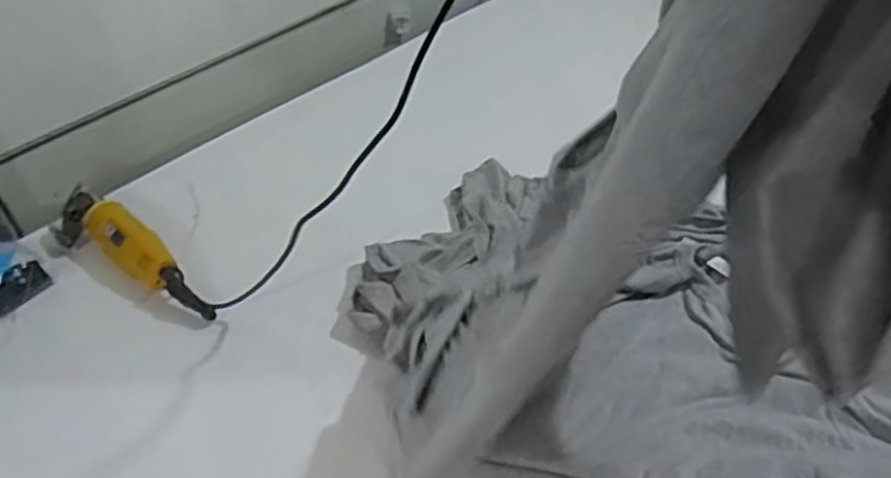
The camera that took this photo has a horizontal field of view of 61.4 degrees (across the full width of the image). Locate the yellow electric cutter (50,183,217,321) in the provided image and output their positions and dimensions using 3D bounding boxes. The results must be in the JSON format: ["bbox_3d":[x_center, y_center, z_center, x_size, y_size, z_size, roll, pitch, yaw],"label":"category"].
[{"bbox_3d":[-0.424,0.026,1.025,0.345,0.070,0.079,27,51,30],"label":"yellow electric cutter"}]

